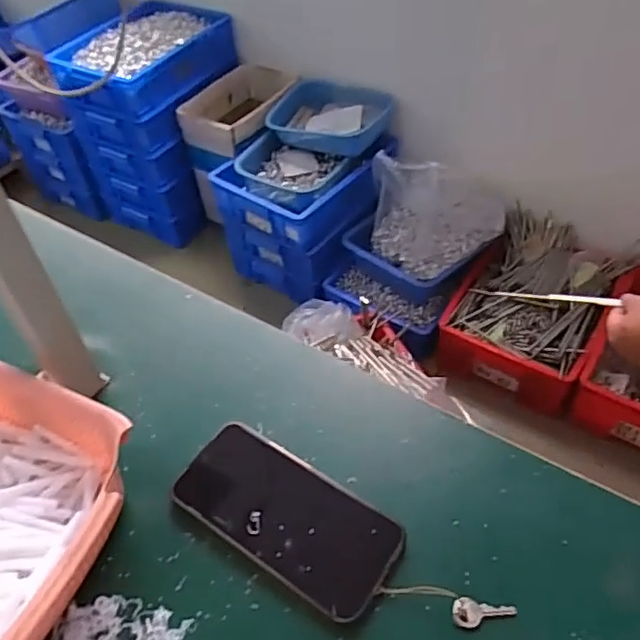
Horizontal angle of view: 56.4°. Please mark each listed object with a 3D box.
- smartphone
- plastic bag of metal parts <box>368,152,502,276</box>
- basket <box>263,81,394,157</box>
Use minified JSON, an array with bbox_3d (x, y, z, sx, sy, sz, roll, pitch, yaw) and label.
[{"bbox_3d":[-0.027,0.137,0.423,0.163,0.012,0.076,28,56,26],"label":"smartphone"},{"bbox_3d":[0.278,-0.267,1.371,0.287,0.223,0.206,-20,50,-13],"label":"plastic bag of metal parts"},{"bbox_3d":[0.031,-0.509,1.501,0.296,0.087,0.199,23,75,27],"label":"basket"}]

